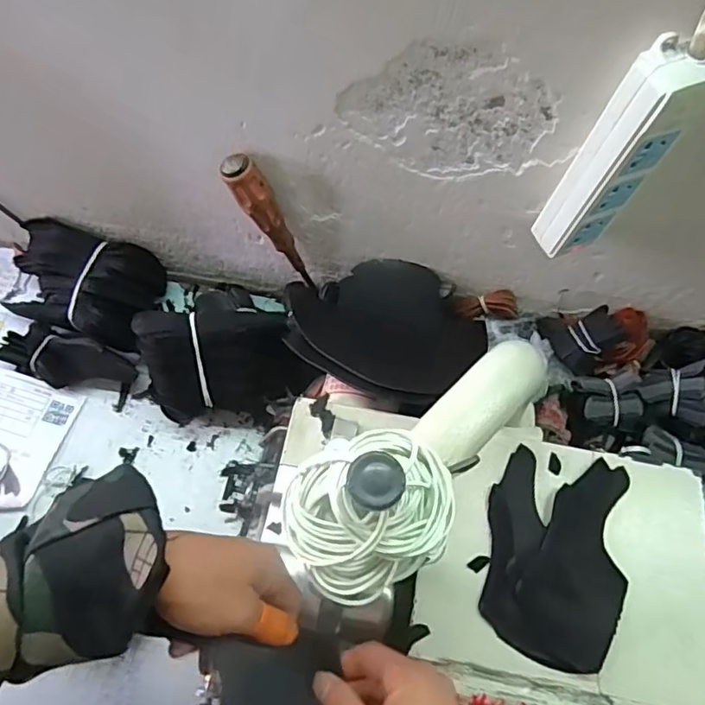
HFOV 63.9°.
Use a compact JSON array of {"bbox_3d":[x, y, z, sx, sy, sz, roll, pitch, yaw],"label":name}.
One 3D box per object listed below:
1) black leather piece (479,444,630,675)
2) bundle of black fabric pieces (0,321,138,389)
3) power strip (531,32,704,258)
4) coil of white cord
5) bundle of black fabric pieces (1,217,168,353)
[{"bbox_3d":[0.153,0.149,0.426,0.100,0.008,0.151,16,60,4],"label":"black leather piece"},{"bbox_3d":[-0.305,0.009,0.603,0.142,0.044,0.056,23,66,9],"label":"bundle of black fabric pieces"},{"bbox_3d":[0.189,-0.136,0.405,0.064,0.163,0.038,-22,67,-12],"label":"power strip"},{"bbox_3d":[0.009,0.066,0.244,0.073,0.030,0.062,-28,69,-14],"label":"coil of white cord"},{"bbox_3d":[-0.300,-0.068,0.632,0.162,0.073,0.122,11,65,3],"label":"bundle of black fabric pieces"}]

